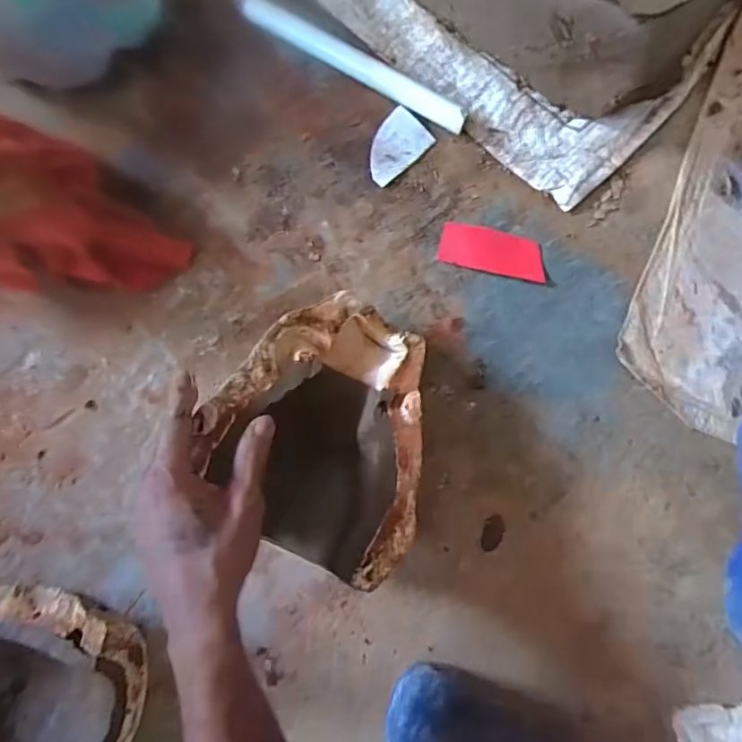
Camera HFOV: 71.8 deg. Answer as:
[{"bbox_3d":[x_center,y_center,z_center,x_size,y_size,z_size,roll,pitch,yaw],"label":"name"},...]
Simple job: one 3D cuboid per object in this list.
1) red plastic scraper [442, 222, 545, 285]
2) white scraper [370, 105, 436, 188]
[{"bbox_3d":[0.127,-0.124,0.529,0.108,0.004,0.045,13,83,2],"label":"red plastic scraper"},{"bbox_3d":[0.023,-0.238,0.543,0.078,0.004,0.053,-44,93,-6],"label":"white scraper"}]

